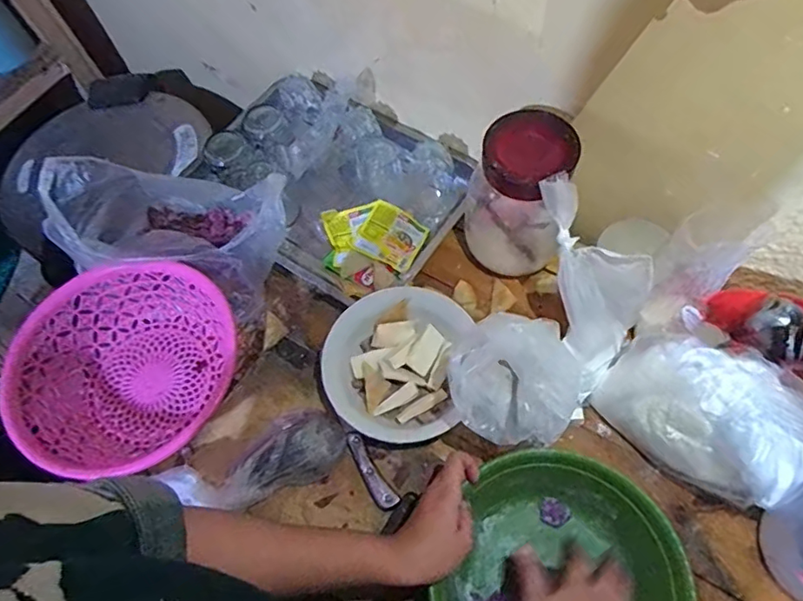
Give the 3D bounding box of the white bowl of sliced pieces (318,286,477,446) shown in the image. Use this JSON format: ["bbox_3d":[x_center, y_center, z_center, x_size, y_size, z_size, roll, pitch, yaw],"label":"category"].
[{"bbox_3d":[-0.009,0.077,0.669,0.163,0.050,0.182,7,65,7],"label":"white bowl of sliced pieces"}]

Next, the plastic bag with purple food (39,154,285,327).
[{"bbox_3d":[-0.282,-0.101,0.703,0.285,0.155,0.154,11,66,8],"label":"plastic bag with purple food"}]

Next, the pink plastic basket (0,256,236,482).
[{"bbox_3d":[-0.338,0.076,0.687,0.243,0.097,0.231,-17,65,-5],"label":"pink plastic basket"}]

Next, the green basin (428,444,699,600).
[{"bbox_3d":[0.158,0.285,0.553,0.215,0.099,0.229,-1,65,3],"label":"green basin"}]

